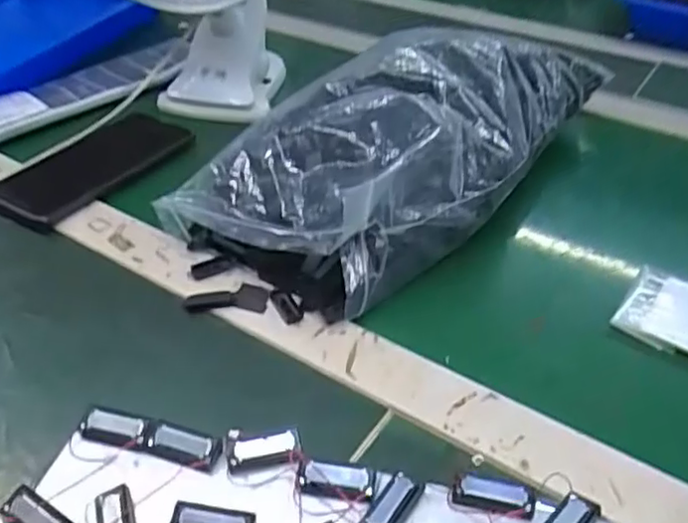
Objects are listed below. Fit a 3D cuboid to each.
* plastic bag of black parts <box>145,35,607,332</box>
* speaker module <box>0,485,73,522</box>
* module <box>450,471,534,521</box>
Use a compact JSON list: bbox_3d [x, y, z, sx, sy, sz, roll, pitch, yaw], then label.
[{"bbox_3d":[0.045,-0.099,0.498,0.182,0.086,0.350,28,48,31],"label":"plastic bag of black parts"},{"bbox_3d":[-0.099,0.084,0.211,0.028,0.006,0.011,22,45,26],"label":"speaker module"},{"bbox_3d":[0.050,0.079,0.221,0.027,0.004,0.012,6,40,10],"label":"module"}]

